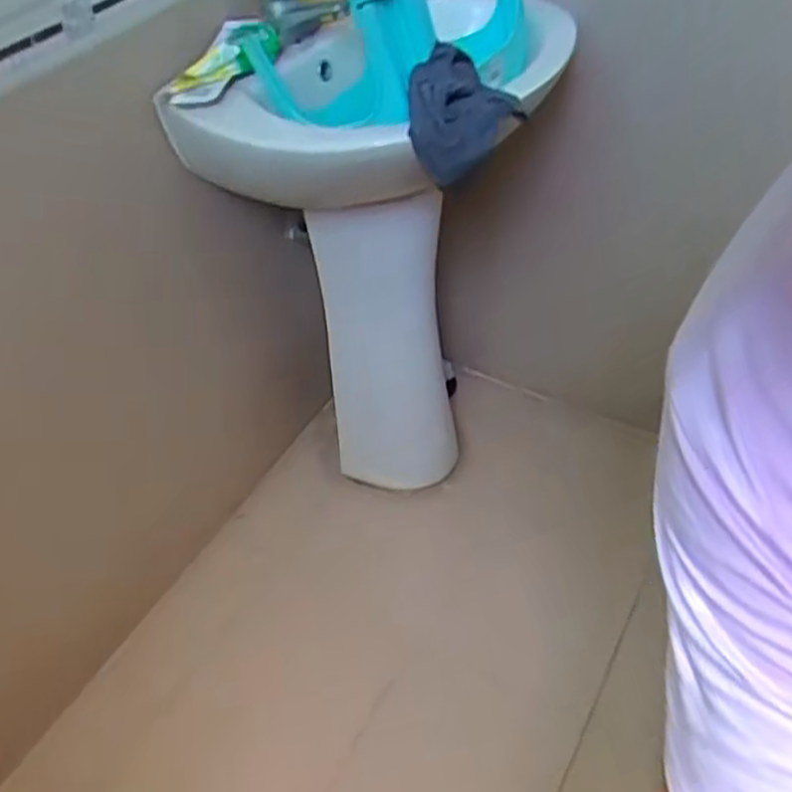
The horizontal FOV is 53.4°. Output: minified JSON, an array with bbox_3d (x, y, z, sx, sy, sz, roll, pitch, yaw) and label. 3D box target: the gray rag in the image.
[{"bbox_3d":[0.076,-0.302,0.854,0.115,0.099,0.126,2,44,5],"label":"gray rag"}]

